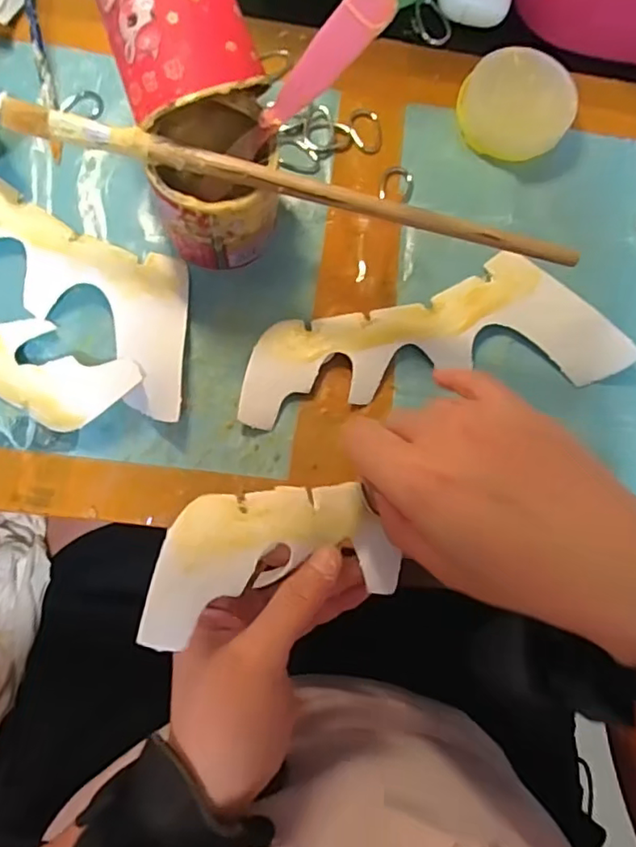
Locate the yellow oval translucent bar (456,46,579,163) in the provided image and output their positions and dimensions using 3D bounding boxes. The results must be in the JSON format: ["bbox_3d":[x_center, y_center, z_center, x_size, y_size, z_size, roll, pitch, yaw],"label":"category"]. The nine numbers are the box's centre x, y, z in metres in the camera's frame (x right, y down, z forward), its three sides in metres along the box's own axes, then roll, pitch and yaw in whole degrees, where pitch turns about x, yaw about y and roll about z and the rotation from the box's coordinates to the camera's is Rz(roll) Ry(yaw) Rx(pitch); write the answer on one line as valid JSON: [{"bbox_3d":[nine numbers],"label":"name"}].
[{"bbox_3d":[0.123,-0.195,0.356,0.064,0.025,0.061,45,82,1],"label":"yellow oval translucent bar"}]

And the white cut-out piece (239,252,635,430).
[{"bbox_3d":[0.065,-0.050,0.334,0.220,0.015,0.075,-10,85,-6],"label":"white cut-out piece"}]

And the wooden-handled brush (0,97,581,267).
[{"bbox_3d":[-0.009,-0.108,0.265,0.264,0.008,0.010,13,79,-4],"label":"wooden-handled brush"}]

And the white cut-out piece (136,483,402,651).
[{"bbox_3d":[-0.015,0.057,0.258,0.126,0.013,0.054,-1,83,-36],"label":"white cut-out piece"}]

